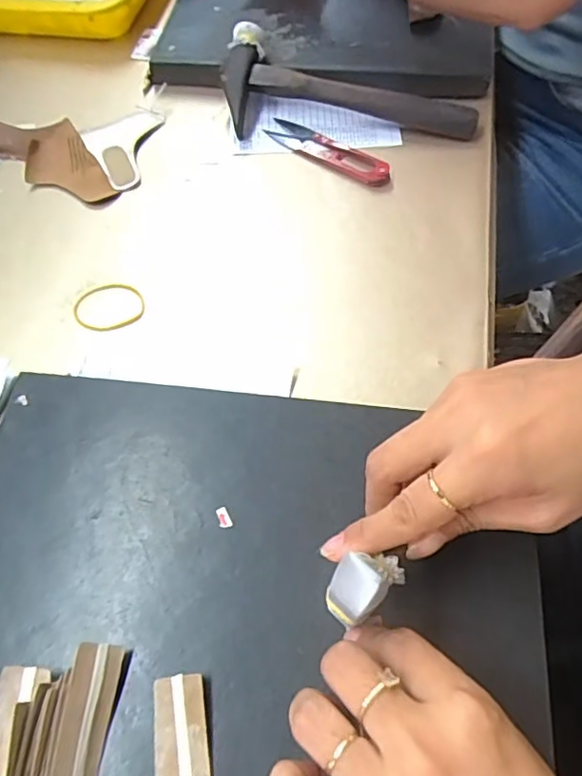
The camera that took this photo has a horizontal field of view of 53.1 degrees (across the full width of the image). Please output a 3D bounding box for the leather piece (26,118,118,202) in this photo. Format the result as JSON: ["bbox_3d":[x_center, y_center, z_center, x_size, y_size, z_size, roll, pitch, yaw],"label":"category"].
[{"bbox_3d":[-0.185,-0.178,0.477,0.054,0.006,0.083,-35,78,-7],"label":"leather piece"}]

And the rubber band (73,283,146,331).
[{"bbox_3d":[-0.128,-0.057,0.409,0.049,0.004,0.040,-18,61,-8],"label":"rubber band"}]

